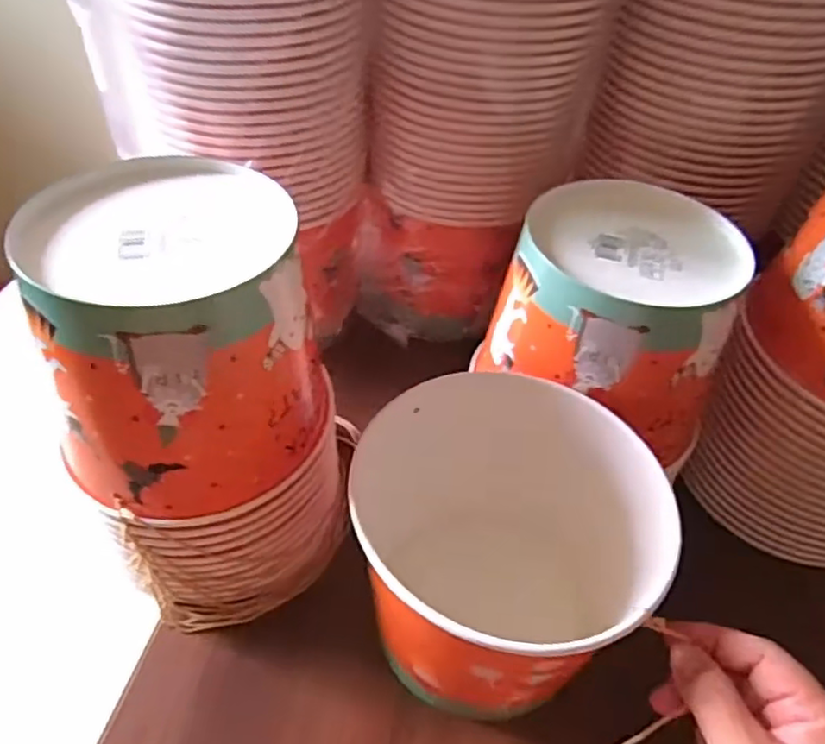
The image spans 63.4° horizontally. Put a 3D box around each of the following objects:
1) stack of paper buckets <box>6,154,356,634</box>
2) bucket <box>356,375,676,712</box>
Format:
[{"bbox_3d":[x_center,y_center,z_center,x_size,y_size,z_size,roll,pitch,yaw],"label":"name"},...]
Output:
[{"bbox_3d":[-0.116,0.020,0.394,0.139,0.226,0.156,-18,50,-20],"label":"stack of paper buckets"},{"bbox_3d":[0.049,0.099,0.395,0.140,0.142,0.147,2,46,-2],"label":"bucket"}]

